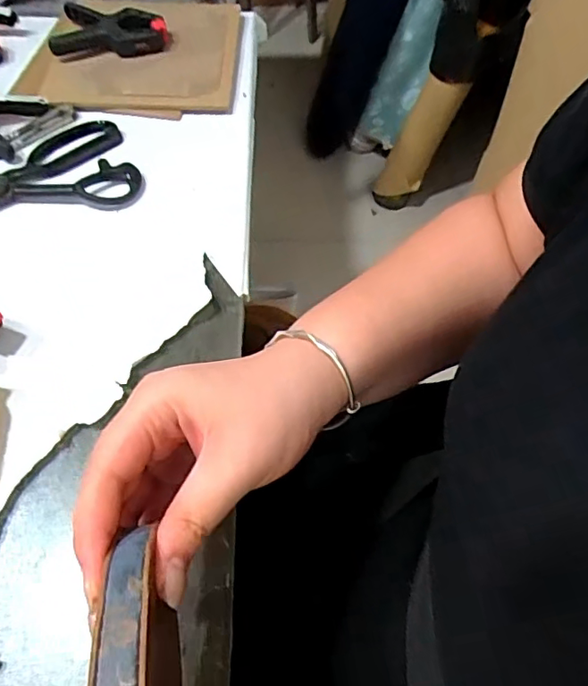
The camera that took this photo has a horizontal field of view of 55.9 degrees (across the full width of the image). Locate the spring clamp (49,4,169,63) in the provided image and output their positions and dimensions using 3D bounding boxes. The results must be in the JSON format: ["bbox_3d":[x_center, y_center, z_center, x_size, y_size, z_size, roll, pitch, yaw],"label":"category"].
[{"bbox_3d":[-0.187,-0.325,0.571,0.110,0.025,0.081,-3,57,-6],"label":"spring clamp"}]

